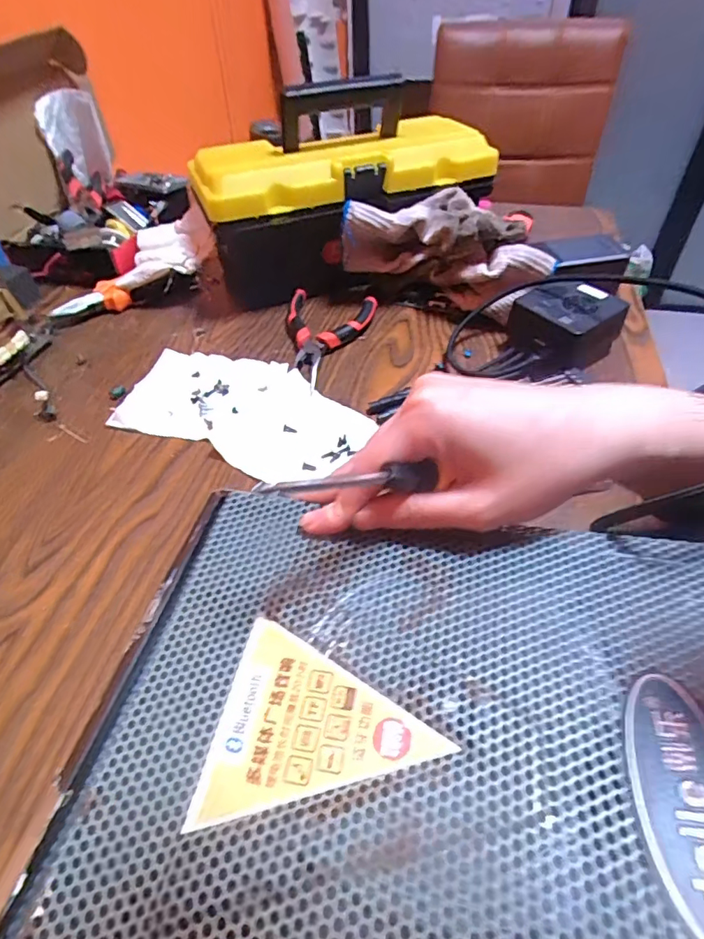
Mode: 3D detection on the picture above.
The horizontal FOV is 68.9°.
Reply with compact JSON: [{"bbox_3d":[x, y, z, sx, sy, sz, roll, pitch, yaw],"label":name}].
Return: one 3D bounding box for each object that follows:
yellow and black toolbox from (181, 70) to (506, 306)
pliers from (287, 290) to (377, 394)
[{"bbox_3d":[-0.003,-0.289,0.542,0.296,0.171,0.138,-10,48,-5],"label":"yellow and black toolbox"},{"bbox_3d":[-0.030,-0.128,0.499,0.086,0.021,0.146,7,49,9],"label":"pliers"}]

